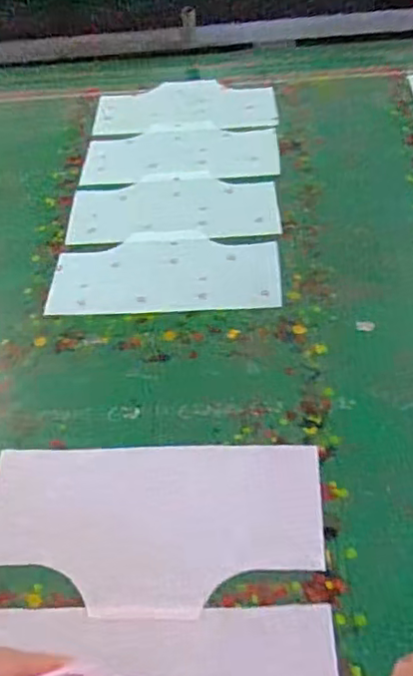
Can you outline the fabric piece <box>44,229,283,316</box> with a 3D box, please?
[{"bbox_3d":[-0.053,-0.087,0.784,0.286,0.004,0.136,-1,55,4],"label":"fabric piece"}]

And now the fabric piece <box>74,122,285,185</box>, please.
[{"bbox_3d":[-0.038,-0.282,0.928,0.287,0.009,0.136,-1,55,5],"label":"fabric piece"}]

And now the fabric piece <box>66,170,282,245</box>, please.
[{"bbox_3d":[-0.045,-0.185,0.861,0.285,0.005,0.130,-1,55,6],"label":"fabric piece"}]

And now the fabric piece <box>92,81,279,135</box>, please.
[{"bbox_3d":[-0.034,-0.377,1.000,0.287,0.006,0.132,-2,54,6],"label":"fabric piece"}]

